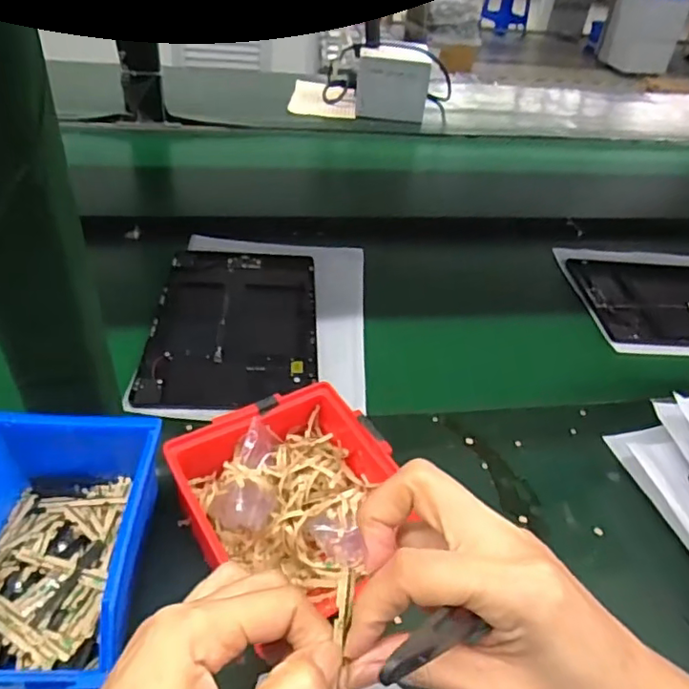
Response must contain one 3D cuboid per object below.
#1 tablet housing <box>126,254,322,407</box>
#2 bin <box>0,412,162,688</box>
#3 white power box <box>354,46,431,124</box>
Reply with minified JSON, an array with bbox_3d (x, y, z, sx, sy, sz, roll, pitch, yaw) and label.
[{"bbox_3d":[-0.105,-0.026,0.565,0.152,0.008,0.232,2,40,-6],"label":"tablet housing"},{"bbox_3d":[-0.165,0.115,0.327,0.109,0.078,0.151,5,38,-6],"label":"bin"},{"bbox_3d":[0.084,-0.471,1.031,0.125,0.102,0.089,5,38,-6],"label":"white power box"}]

